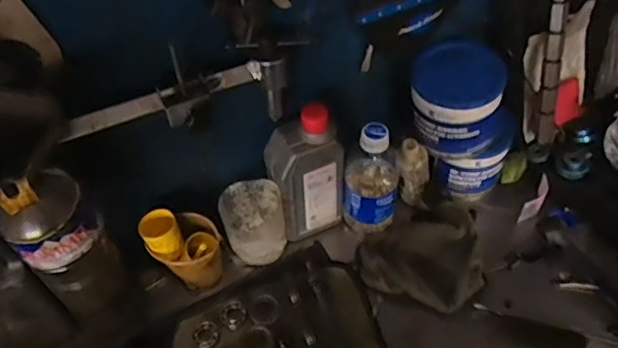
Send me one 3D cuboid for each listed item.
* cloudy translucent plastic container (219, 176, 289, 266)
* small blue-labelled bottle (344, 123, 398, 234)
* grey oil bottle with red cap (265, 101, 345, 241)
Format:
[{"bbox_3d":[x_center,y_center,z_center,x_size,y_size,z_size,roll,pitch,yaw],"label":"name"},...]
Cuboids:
[{"bbox_3d":[-0.063,0.057,0.689,0.068,0.091,0.055,-11,48,-4],"label":"cloudy translucent plastic container"},{"bbox_3d":[0.073,0.005,0.685,0.061,0.162,0.064,3,48,9],"label":"small blue-labelled bottle"},{"bbox_3d":[-0.003,0.001,0.681,0.080,0.170,0.051,-21,49,-13],"label":"grey oil bottle with red cap"}]

